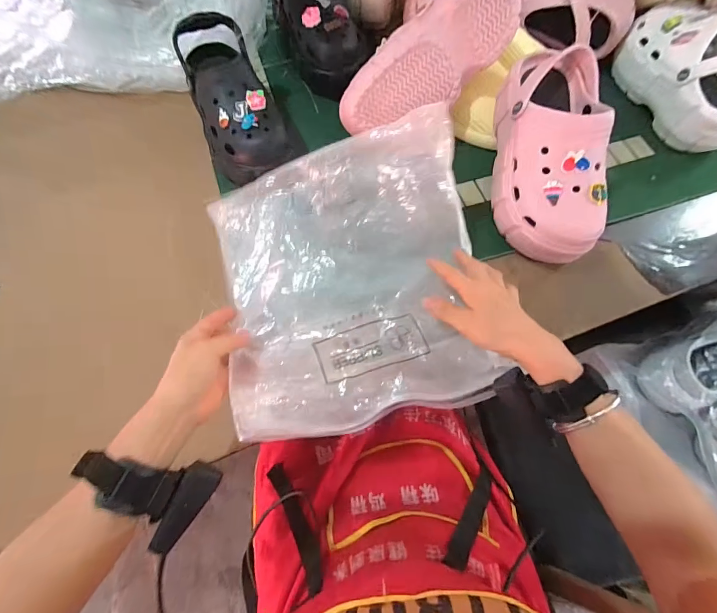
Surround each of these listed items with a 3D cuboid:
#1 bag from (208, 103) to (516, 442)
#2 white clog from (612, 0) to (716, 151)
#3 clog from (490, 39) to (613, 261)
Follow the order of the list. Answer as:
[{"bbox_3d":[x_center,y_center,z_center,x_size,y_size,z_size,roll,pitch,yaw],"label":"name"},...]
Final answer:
[{"bbox_3d":[-0.009,-0.042,0.398,0.287,0.107,0.316,-14,70,-4],"label":"bag"},{"bbox_3d":[0.485,-0.349,0.525,0.104,0.110,0.232,-12,70,-3],"label":"white clog"},{"bbox_3d":[0.231,-0.184,0.440,0.109,0.093,0.254,2,83,2],"label":"clog"}]

